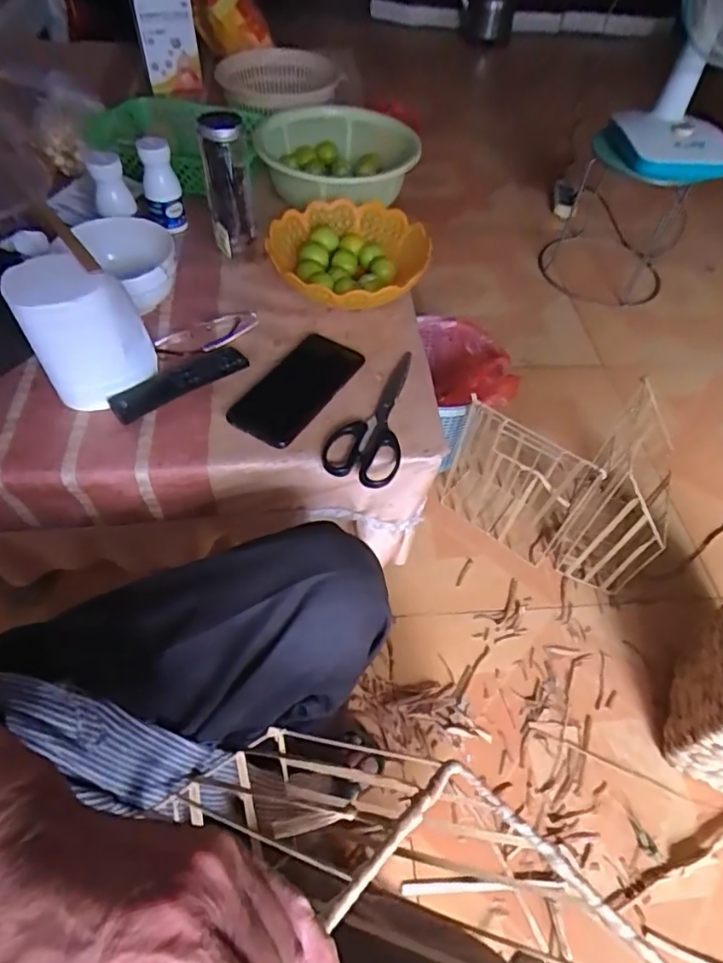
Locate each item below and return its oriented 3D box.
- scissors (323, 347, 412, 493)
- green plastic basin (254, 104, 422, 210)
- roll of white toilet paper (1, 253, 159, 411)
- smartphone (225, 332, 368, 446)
[{"bbox_3d":[0.018,-0.075,0.586,0.075,0.010,0.188,16,54,8],"label":"scissors"},{"bbox_3d":[-0.036,-0.470,0.815,0.208,0.075,0.233,-8,55,-10],"label":"green plastic basin"},{"bbox_3d":[-0.268,-0.148,0.545,0.100,0.128,0.092,-19,57,-15],"label":"roll of white toilet paper"},{"bbox_3d":[-0.068,-0.103,0.601,0.076,0.011,0.161,27,58,17],"label":"smartphone"}]

